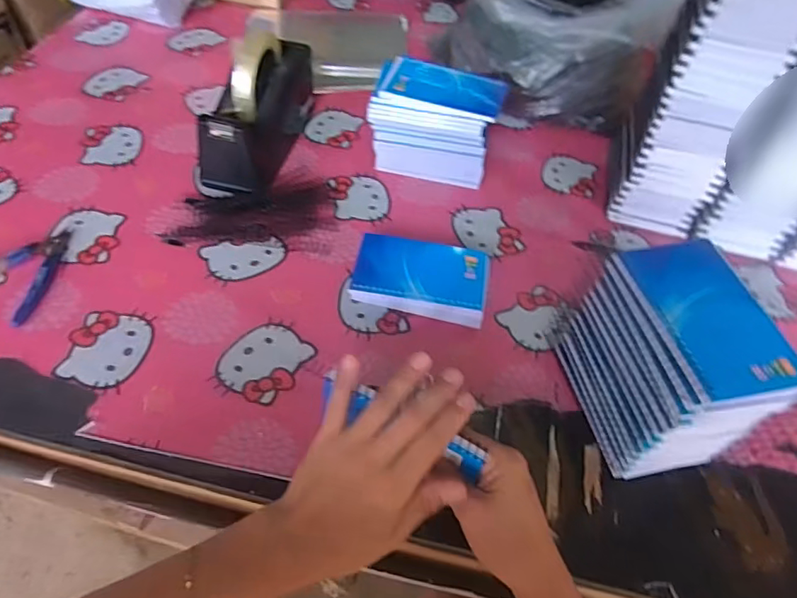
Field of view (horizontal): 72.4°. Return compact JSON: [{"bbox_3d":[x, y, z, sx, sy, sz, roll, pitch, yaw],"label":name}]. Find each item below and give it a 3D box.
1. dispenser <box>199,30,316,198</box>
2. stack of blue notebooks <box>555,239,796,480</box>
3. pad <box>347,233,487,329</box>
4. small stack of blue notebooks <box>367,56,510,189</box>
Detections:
[{"bbox_3d":[-0.166,-0.231,0.653,0.073,0.127,0.209,13,51,4],"label":"dispenser"},{"bbox_3d":[0.212,0.055,0.440,0.086,0.149,0.131,-5,52,-10],"label":"stack of blue notebooks"},{"bbox_3d":[0.023,-0.021,0.560,0.132,0.031,0.088,12,51,4],"label":"pad"},{"bbox_3d":[0.044,-0.208,0.659,0.141,0.106,0.085,15,51,6],"label":"small stack of blue notebooks"}]

